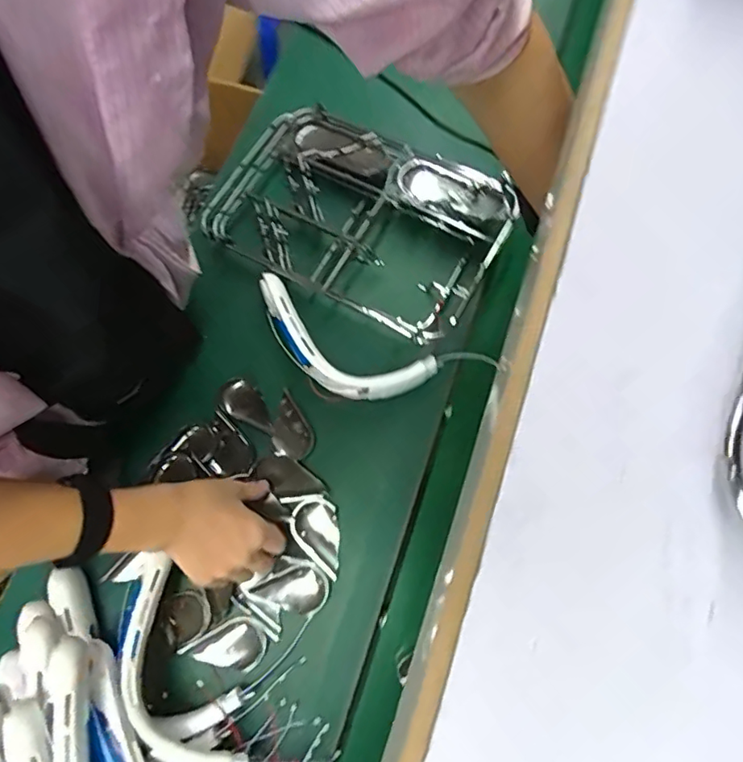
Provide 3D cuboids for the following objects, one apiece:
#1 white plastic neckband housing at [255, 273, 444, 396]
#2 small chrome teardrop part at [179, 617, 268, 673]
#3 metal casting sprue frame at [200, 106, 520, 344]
[{"bbox_3d":[-0.044,-0.035,0.623,0.225,0.046,0.083,27,75,10],"label":"white plastic neckband housing"},{"bbox_3d":[-0.149,0.279,0.551,0.083,0.019,0.051,-27,74,-7],"label":"small chrome teardrop part"},{"bbox_3d":[-0.024,-0.203,0.671,0.359,0.059,0.224,28,75,10],"label":"metal casting sprue frame"}]

